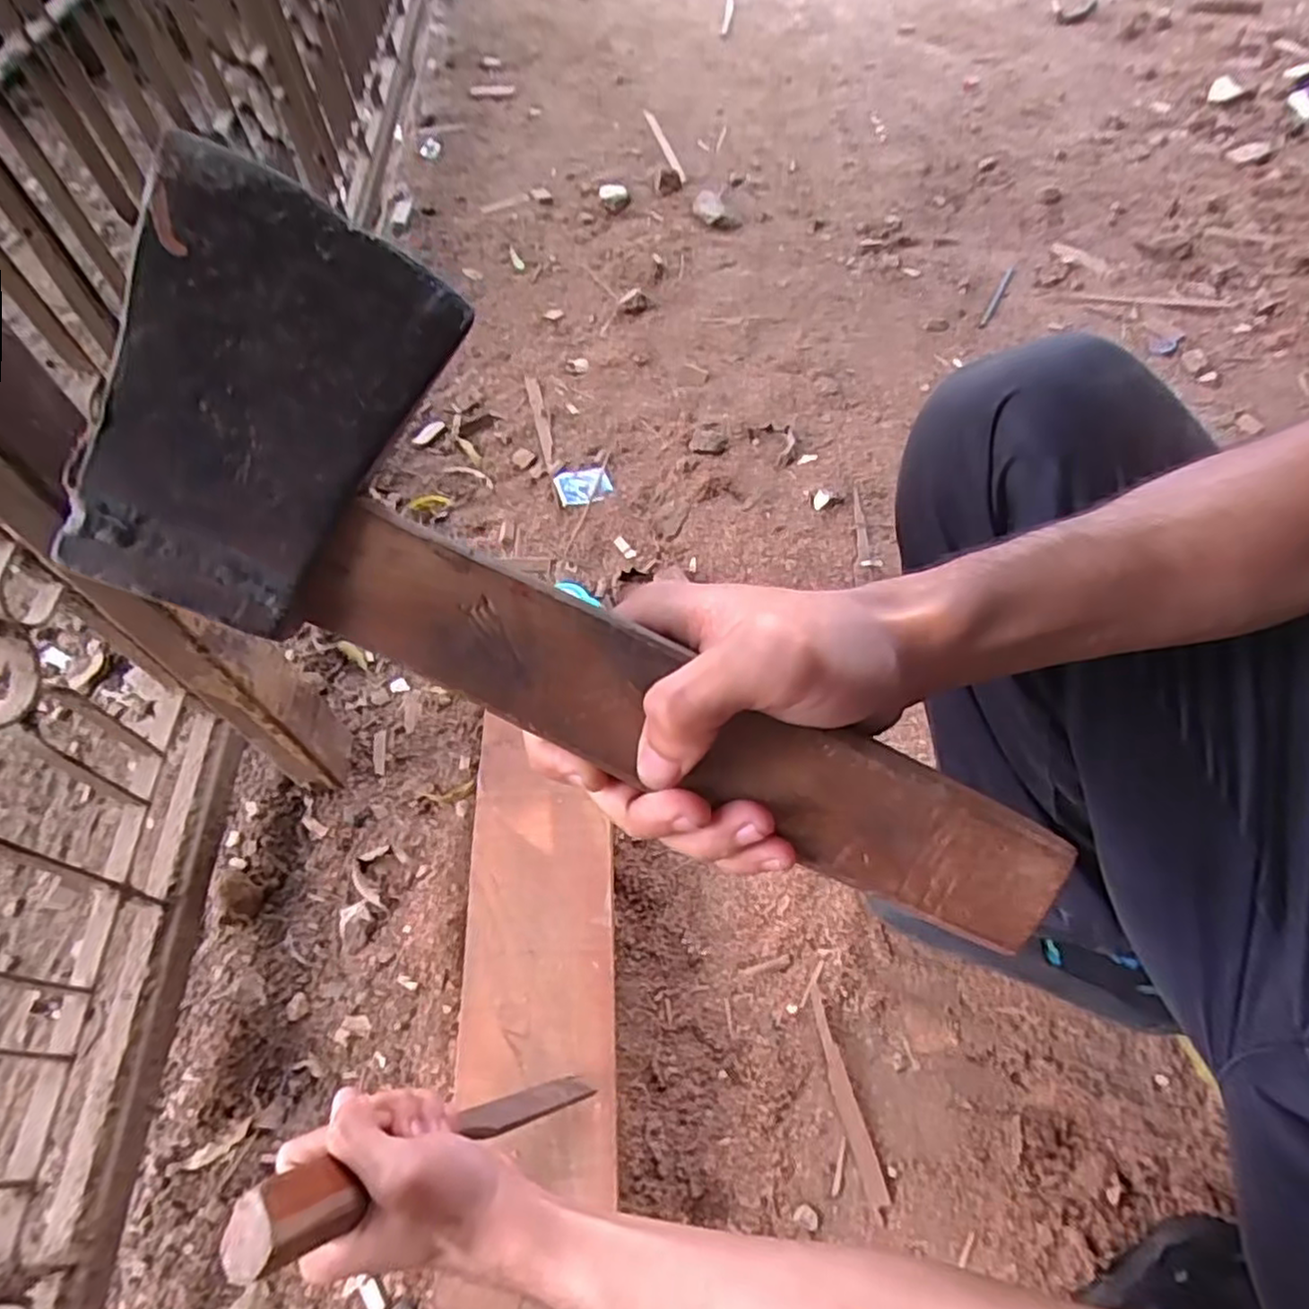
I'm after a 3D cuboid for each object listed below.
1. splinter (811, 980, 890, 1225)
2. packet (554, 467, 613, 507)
[{"bbox_3d":[0.143,0.332,0.543,0.016,0.005,0.150,-14,57,-4],"label":"splinter"},{"bbox_3d":[-0.092,-0.218,0.913,0.068,0.009,0.054,-14,57,-4],"label":"packet"}]

